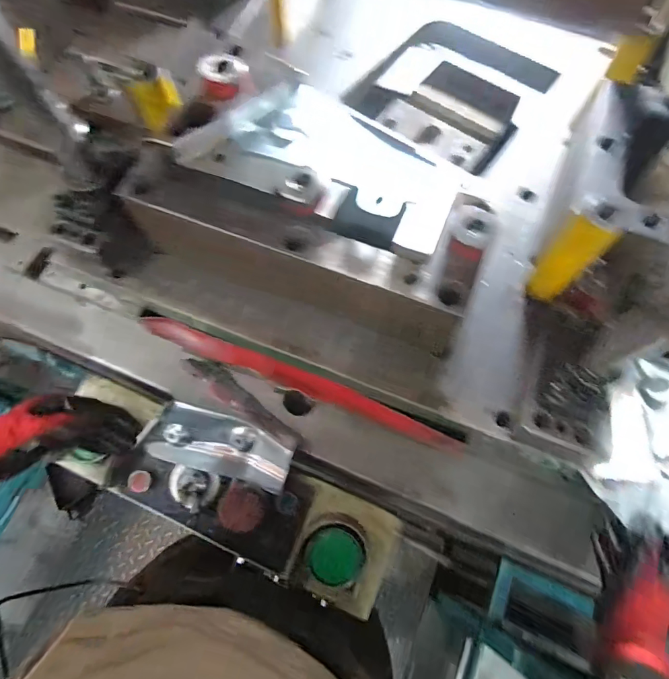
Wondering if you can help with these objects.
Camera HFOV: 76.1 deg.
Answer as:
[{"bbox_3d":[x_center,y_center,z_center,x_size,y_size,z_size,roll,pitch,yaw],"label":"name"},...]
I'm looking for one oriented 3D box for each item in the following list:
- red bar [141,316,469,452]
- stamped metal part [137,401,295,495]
[{"bbox_3d":[-0.037,0.059,0.571,0.442,0.032,0.025,22,68,-3],"label":"red bar"},{"bbox_3d":[-0.163,0.143,0.574,0.209,0.043,0.098,14,98,9],"label":"stamped metal part"}]

